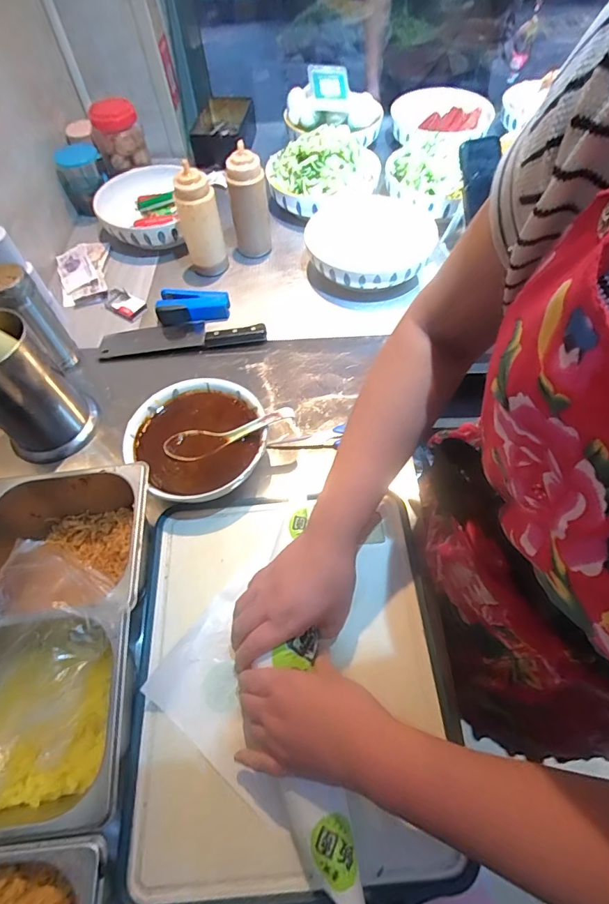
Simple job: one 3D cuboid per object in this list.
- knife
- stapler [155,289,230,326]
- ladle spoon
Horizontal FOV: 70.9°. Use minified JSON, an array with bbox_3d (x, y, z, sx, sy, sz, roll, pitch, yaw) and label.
[{"bbox_3d":[-0.201,-0.199,0.704,0.268,0.022,0.068,-6,57,-1],"label":"knife"},{"bbox_3d":[-0.188,-0.249,0.726,0.117,0.032,0.058,1,57,4],"label":"stapler"},{"bbox_3d":[-0.095,-0.029,0.537,0.161,0.034,0.039,-16,61,-8],"label":"ladle spoon"}]

